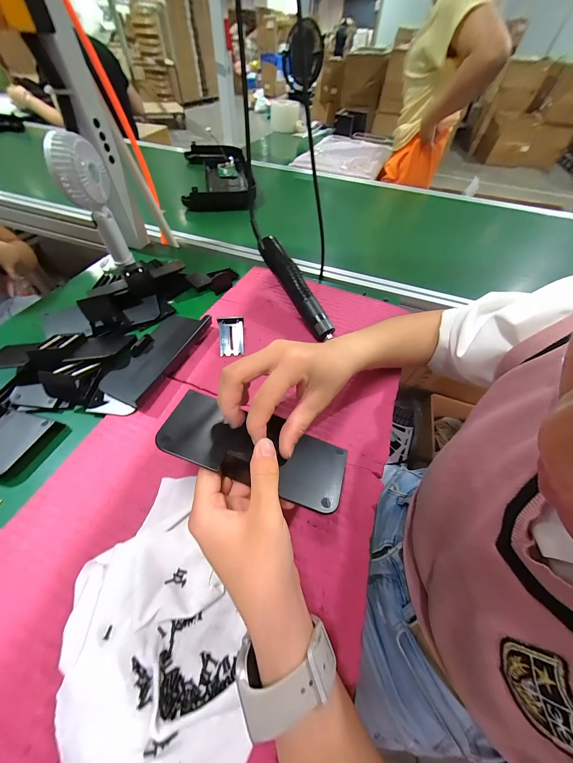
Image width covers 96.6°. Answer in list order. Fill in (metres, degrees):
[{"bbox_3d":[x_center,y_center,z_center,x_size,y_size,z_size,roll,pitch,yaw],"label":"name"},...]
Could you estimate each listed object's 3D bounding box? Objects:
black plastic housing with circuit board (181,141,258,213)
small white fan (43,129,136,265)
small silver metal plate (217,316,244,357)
[{"bbox_3d":[-0.224,-0.675,0.828,0.195,0.051,0.468,-7,54,-9],"label":"black plastic housing with circuit board"},{"bbox_3d":[-0.313,-0.283,0.429,0.052,0.190,0.073,-6,54,-8],"label":"small white fan"},{"bbox_3d":[-0.081,-0.067,0.375,0.036,0.009,0.057,-5,84,-12],"label":"small silver metal plate"}]

